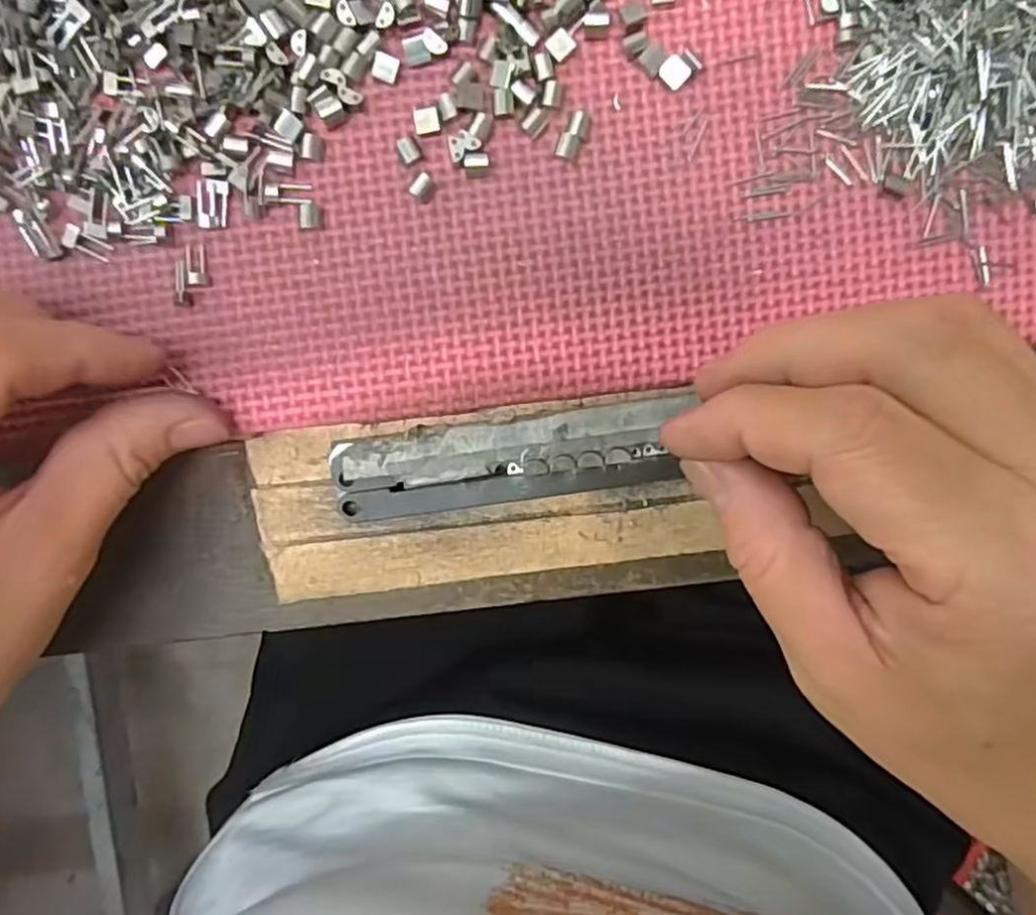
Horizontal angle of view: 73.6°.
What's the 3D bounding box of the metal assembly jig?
[{"bbox_3d":[-0.003,0.001,0.177,0.087,0.004,0.021,-8,95,0],"label":"metal assembly jig"}]

